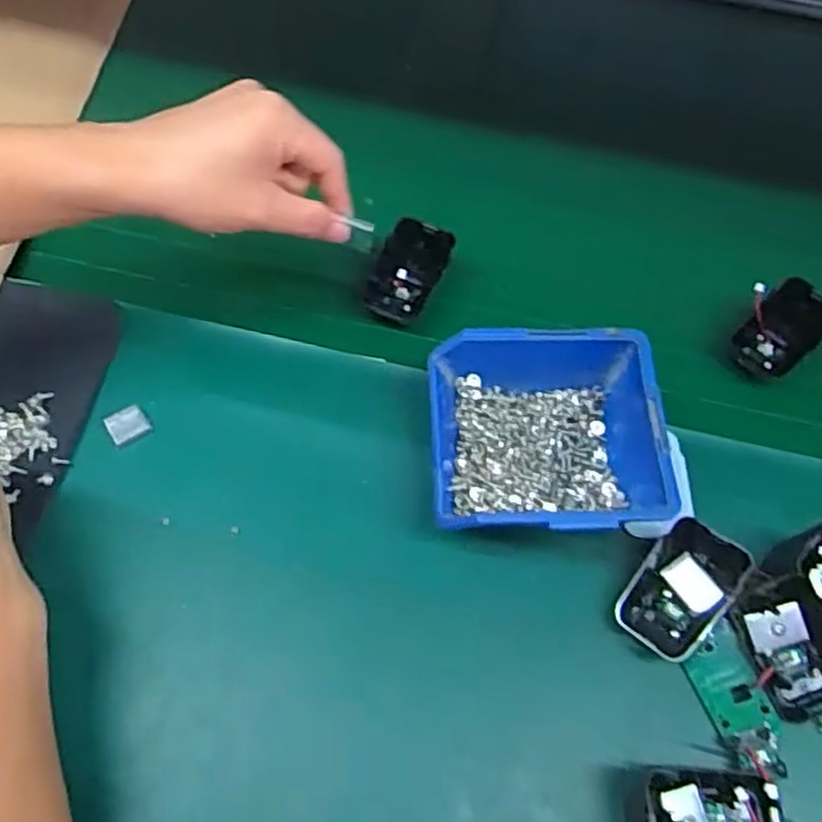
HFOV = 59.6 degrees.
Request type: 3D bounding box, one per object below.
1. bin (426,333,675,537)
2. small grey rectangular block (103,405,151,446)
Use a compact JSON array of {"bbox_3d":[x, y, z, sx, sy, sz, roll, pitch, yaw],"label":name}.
[{"bbox_3d":[0.074,0.020,0.406,0.124,0.066,0.112,0,62,-4],"label":"bin"},{"bbox_3d":[-0.169,0.008,0.426,0.022,0.004,0.021,-33,68,-19],"label":"small grey rectangular block"}]

